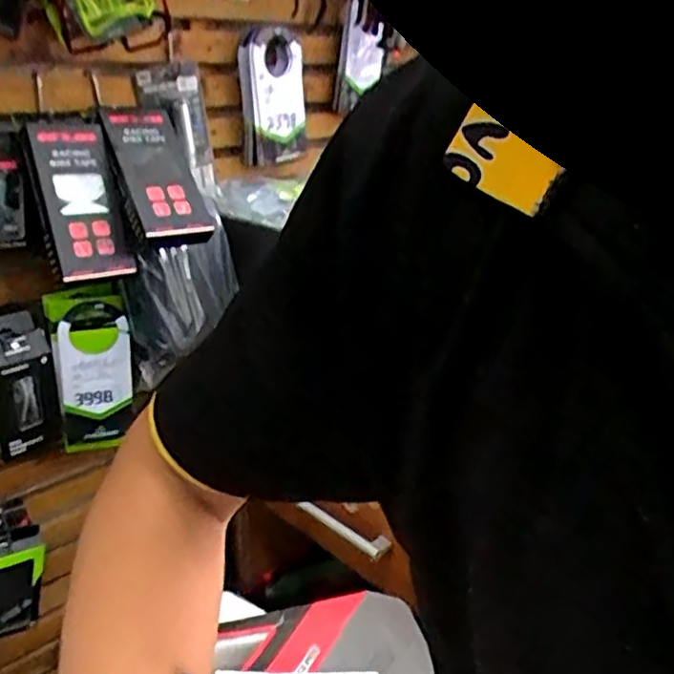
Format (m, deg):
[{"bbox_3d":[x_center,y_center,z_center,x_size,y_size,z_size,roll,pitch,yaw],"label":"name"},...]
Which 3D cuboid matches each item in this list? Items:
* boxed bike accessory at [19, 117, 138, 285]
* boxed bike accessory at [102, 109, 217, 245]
[{"bbox_3d":[-0.324,-0.177,0.850,0.096,0.208,0.043,-13,-4,-32],"label":"boxed bike accessory"},{"bbox_3d":[-0.236,-0.217,0.903,0.103,0.050,0.229,-12,62,-29],"label":"boxed bike accessory"}]

